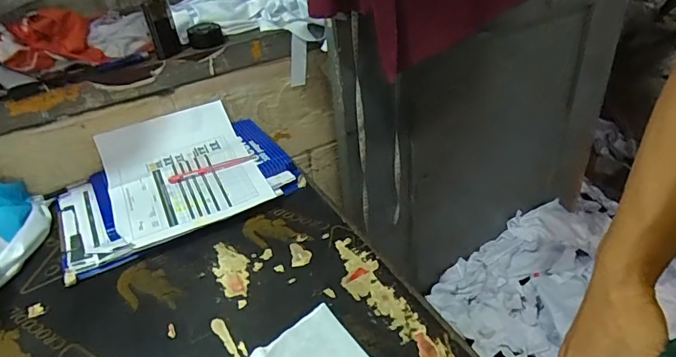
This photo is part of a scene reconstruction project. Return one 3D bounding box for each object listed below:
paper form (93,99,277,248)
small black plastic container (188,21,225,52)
[{"bbox_3d":[-0.245,-0.012,0.725,0.217,0.081,0.254,-20,36,-20],"label":"paper form"},{"bbox_3d":[-0.224,-0.242,0.781,0.055,0.031,0.052,-14,35,-11],"label":"small black plastic container"}]

